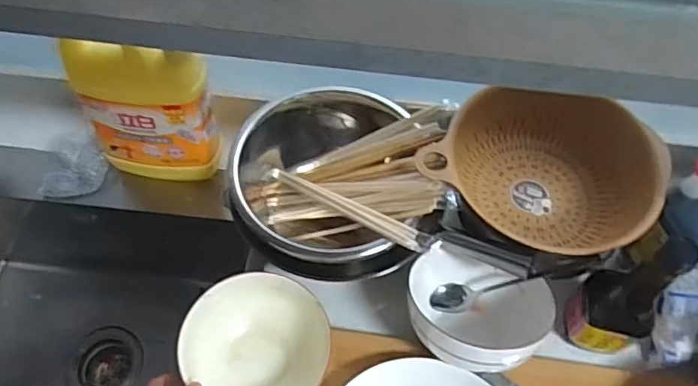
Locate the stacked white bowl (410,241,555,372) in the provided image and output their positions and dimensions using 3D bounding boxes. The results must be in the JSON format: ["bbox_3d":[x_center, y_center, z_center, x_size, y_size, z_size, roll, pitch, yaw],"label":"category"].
[{"bbox_3d":[0.138,0.132,0.605,0.162,0.079,0.133,32,64,15],"label":"stacked white bowl"}]

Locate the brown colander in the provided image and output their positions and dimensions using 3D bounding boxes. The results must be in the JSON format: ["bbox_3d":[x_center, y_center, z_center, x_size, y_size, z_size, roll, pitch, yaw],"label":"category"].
[{"bbox_3d":[0.232,-0.035,0.660,0.235,0.101,0.199,21,61,10],"label":"brown colander"}]

